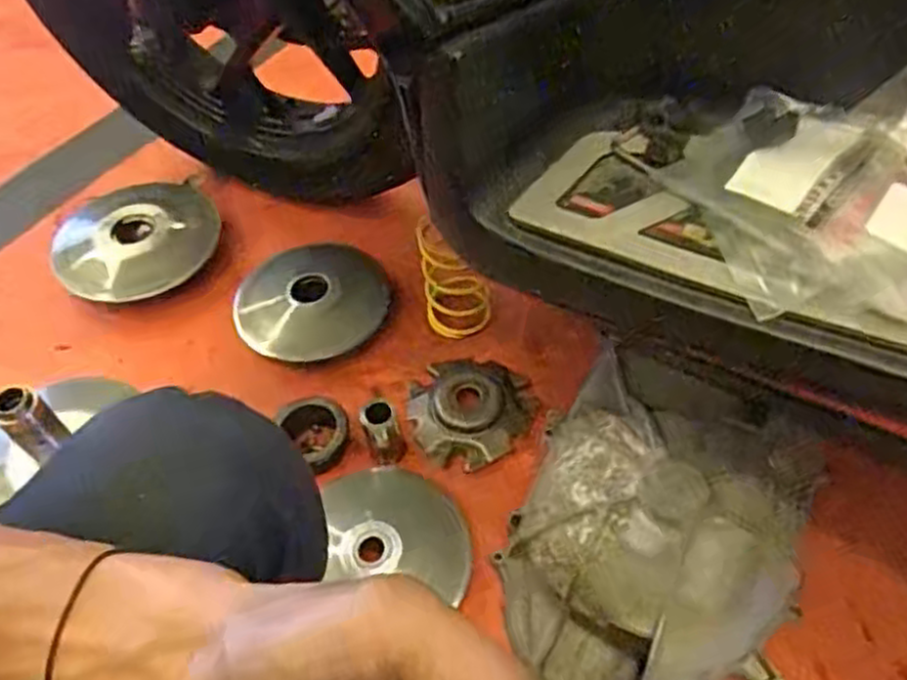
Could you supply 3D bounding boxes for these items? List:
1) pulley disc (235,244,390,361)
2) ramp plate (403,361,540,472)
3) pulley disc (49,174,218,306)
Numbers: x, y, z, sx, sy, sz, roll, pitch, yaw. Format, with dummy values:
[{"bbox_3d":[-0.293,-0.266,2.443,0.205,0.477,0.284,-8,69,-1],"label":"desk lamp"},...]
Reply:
[{"bbox_3d":[-0.146,-0.038,0.773,0.154,0.039,0.140,-2,53,3],"label":"pulley disc"},{"bbox_3d":[0.012,0.065,0.699,0.109,0.019,0.110,-2,53,3],"label":"ramp plate"},{"bbox_3d":[-0.357,-0.115,0.840,0.190,0.041,0.181,-2,53,3],"label":"pulley disc"}]

